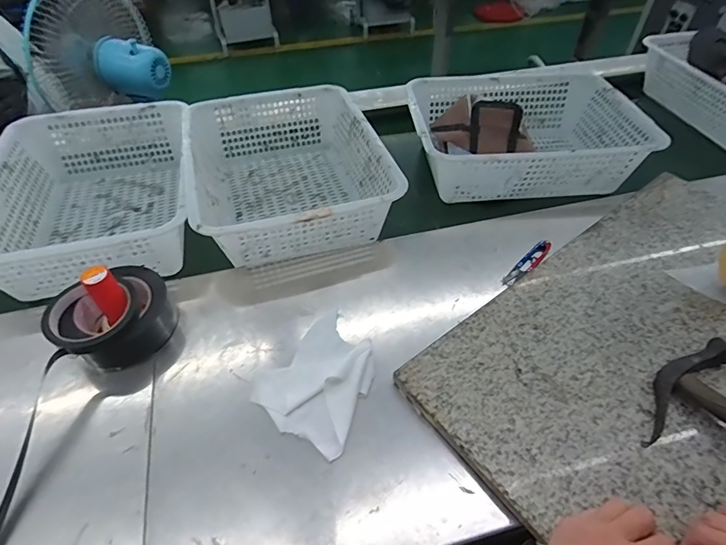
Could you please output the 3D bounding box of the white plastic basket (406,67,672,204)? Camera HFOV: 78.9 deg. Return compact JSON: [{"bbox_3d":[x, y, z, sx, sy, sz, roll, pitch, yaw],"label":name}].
[{"bbox_3d":[0.285,-0.262,0.827,0.388,0.119,0.317,-3,47,-1],"label":"white plastic basket"}]

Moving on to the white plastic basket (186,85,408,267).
[{"bbox_3d":[-0.129,-0.174,0.751,0.293,0.127,0.394,-13,48,-11],"label":"white plastic basket"}]

